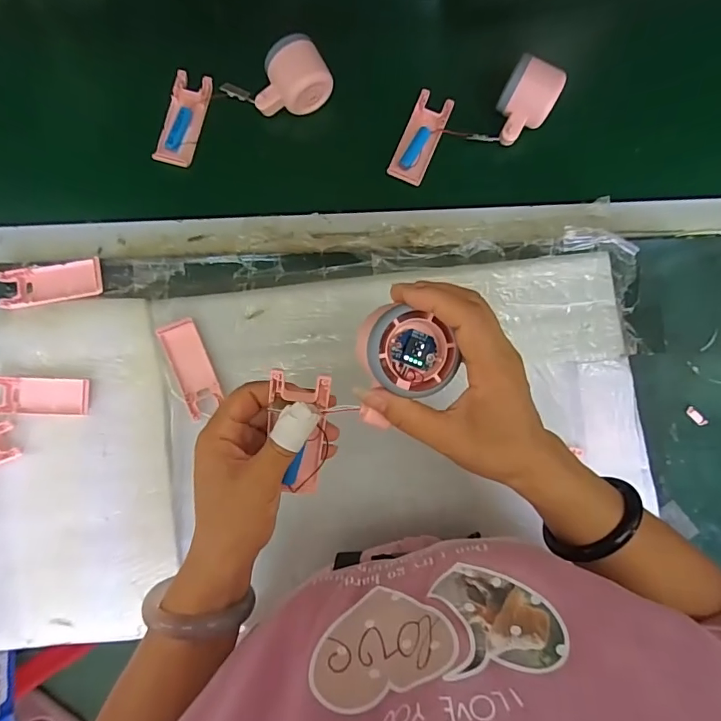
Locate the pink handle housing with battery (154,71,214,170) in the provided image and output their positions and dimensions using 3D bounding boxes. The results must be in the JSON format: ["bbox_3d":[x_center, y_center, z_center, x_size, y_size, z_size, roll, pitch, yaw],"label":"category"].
[{"bbox_3d":[-0.196,-0.268,0.522,0.039,0.013,0.102,15,87,-1],"label":"pink handle housing with battery"}]

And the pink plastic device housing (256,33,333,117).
[{"bbox_3d":[-0.075,-0.302,0.506,0.081,0.052,0.061,-19,88,-2],"label":"pink plastic device housing"}]

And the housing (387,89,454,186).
[{"bbox_3d":[0.067,-0.248,0.523,0.039,0.016,0.102,23,87,0],"label":"housing"}]

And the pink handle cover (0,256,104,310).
[{"bbox_3d":[-0.329,-0.082,0.497,0.103,0.006,0.043,-11,88,-2],"label":"pink handle cover"}]

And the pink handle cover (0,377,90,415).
[{"bbox_3d":[-0.333,0.037,0.485,0.100,0.010,0.038,2,87,-1],"label":"pink handle cover"}]

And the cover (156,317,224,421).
[{"bbox_3d":[-0.180,0.008,0.494,0.039,0.008,0.099,-20,88,-2],"label":"cover"}]

